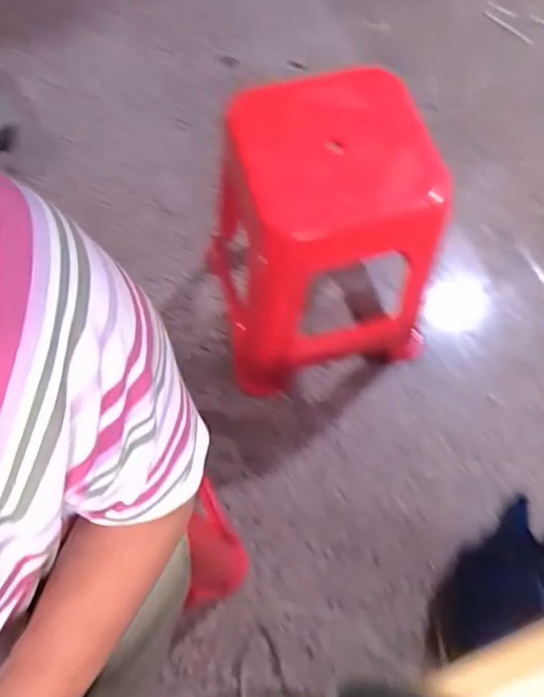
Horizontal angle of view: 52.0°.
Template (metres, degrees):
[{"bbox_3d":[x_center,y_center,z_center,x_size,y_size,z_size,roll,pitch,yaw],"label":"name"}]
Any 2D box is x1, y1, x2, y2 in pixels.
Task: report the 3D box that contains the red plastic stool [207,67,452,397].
[{"bbox_3d":[0.083,-0.195,1.039,0.370,0.448,0.363,-15,68,-7],"label":"red plastic stool"}]

